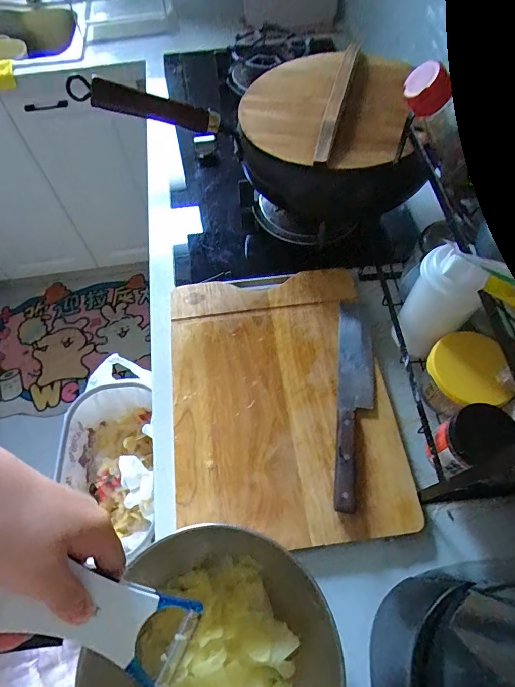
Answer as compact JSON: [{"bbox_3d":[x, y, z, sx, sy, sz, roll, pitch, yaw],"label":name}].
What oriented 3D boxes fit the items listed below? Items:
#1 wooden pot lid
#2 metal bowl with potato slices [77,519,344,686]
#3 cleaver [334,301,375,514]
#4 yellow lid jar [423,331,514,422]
[{"bbox_3d":[0.089,-0.316,0.538,0.221,0.050,0.266,3,62,3],"label":"wooden pot lid"},{"bbox_3d":[-0.053,0.315,0.395,0.255,0.065,0.230,-20,63,-9],"label":"metal bowl with potato slices"},{"bbox_3d":[0.128,0.064,0.517,0.046,0.021,0.289,6,62,5],"label":"cleaver"},{"bbox_3d":[0.241,0.041,0.476,0.083,0.074,0.081,0,62,1],"label":"yellow lid jar"}]

